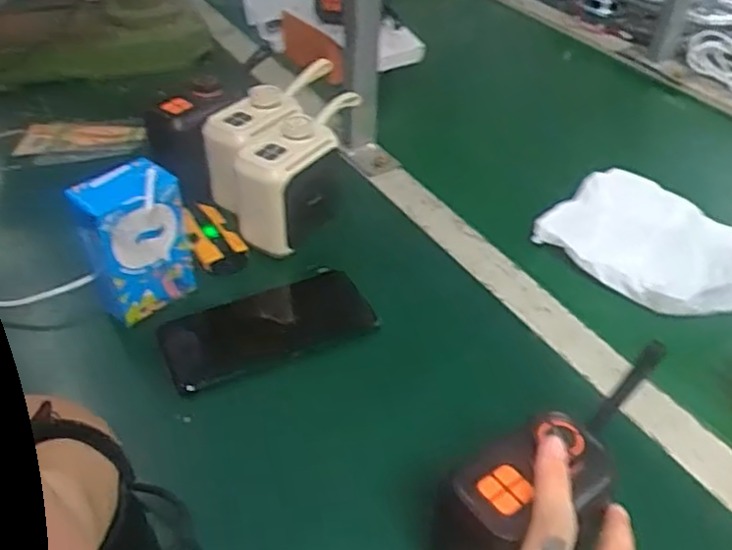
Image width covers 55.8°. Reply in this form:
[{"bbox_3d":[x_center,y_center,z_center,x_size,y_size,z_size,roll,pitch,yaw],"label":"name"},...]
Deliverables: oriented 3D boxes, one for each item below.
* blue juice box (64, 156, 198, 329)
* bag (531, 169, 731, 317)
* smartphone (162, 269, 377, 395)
[{"bbox_3d":[-0.172,-0.021,0.514,0.042,0.113,0.070,31,50,31],"label":"blue juice box"},{"bbox_3d":[0.252,-0.028,0.589,0.172,0.029,0.137,33,51,32],"label":"bag"},{"bbox_3d":[-0.075,0.038,0.524,0.151,0.012,0.075,-17,44,-19],"label":"smartphone"}]

